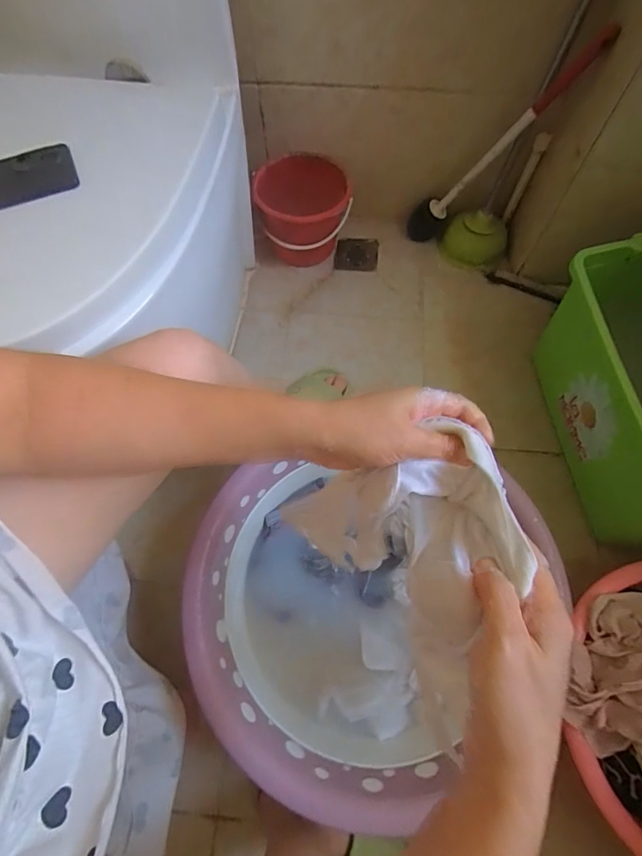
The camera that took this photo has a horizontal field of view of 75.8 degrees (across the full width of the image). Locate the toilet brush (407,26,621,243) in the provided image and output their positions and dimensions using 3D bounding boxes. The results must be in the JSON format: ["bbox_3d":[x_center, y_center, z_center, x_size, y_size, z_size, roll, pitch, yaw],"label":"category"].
[{"bbox_3d":[0.348,-0.554,0.842,0.068,0.474,0.067,23,66,-20],"label":"toilet brush"}]

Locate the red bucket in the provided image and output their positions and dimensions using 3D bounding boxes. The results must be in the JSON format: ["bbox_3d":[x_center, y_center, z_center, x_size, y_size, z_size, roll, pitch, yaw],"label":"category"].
[{"bbox_3d":[-0.044,-0.483,0.943,0.182,0.186,0.177,0,67,0],"label":"red bucket"}]

